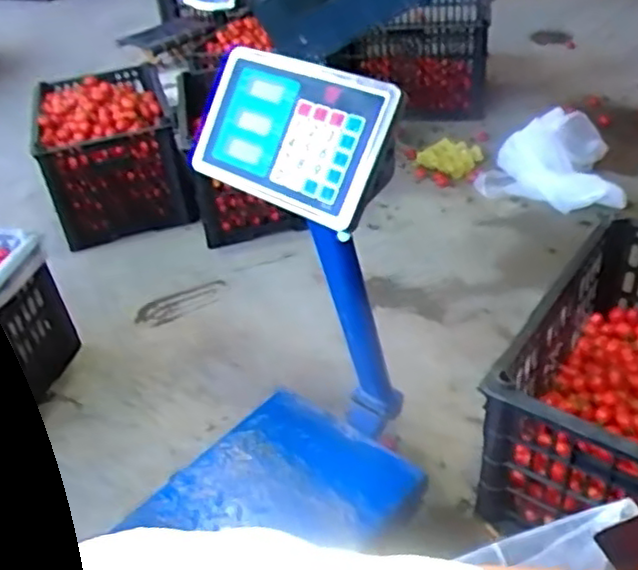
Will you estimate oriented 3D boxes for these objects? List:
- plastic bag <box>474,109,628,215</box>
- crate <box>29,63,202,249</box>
[{"bbox_3d":[0.584,-0.312,1.730,0.338,0.147,0.261,3,38,12],"label":"plastic bag"},{"bbox_3d":[-0.557,-0.375,1.852,0.342,0.285,0.500,-14,38,-10],"label":"crate"}]

